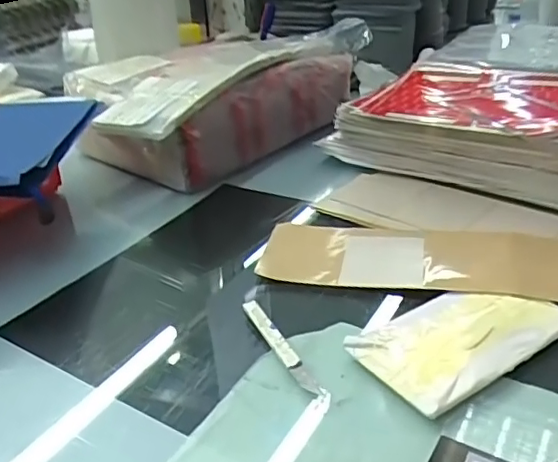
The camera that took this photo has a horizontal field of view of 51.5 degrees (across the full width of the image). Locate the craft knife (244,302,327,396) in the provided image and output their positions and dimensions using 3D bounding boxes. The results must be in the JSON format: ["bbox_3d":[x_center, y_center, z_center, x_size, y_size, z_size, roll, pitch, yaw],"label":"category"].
[{"bbox_3d":[0.000,0.077,0.395,0.011,0.012,0.100,-16,32,-22],"label":"craft knife"}]

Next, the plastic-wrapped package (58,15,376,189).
[{"bbox_3d":[-0.076,-0.165,0.729,0.224,0.118,0.361,22,41,37],"label":"plastic-wrapped package"}]

